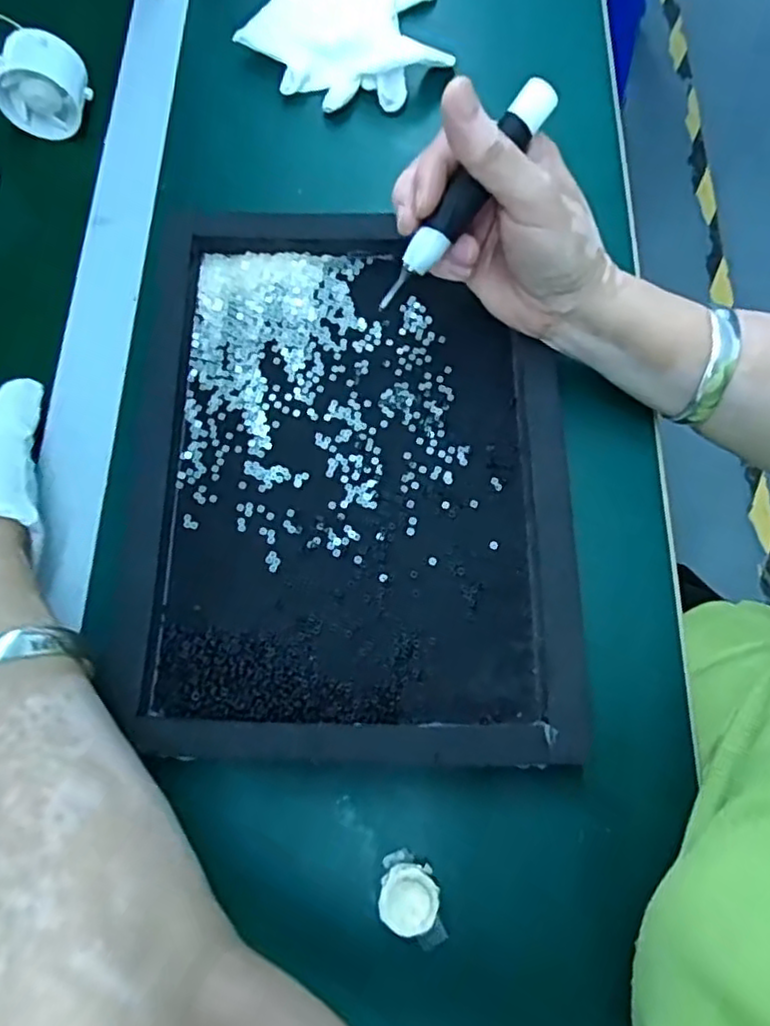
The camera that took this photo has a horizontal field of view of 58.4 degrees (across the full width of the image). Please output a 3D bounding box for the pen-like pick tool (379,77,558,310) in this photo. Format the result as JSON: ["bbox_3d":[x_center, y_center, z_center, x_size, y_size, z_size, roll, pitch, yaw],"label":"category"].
[{"bbox_3d":[0.035,-0.143,0.315,0.017,0.011,0.113,42,104,15],"label":"pen-like pick tool"}]

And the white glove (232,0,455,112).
[{"bbox_3d":[-0.010,-0.332,0.469,0.120,0.032,0.141,33,74,13],"label":"white glove"}]

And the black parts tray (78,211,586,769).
[{"bbox_3d":[-0.027,-0.027,0.358,0.233,0.020,0.291,0,70,2],"label":"black parts tray"}]

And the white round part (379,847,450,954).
[{"bbox_3d":[0.011,0.165,0.293,0.024,0.014,0.037,-14,70,-4],"label":"white round part"}]

